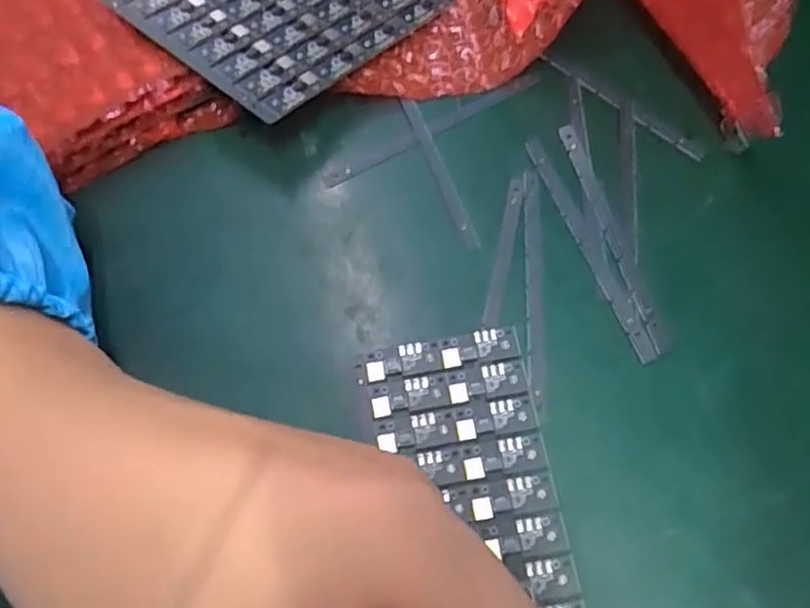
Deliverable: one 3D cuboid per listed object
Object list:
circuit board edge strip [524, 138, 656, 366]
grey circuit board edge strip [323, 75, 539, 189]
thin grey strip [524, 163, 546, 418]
[{"bbox_3d":[0.065,-0.022,0.249,0.008,0.004,0.091,-20,67,-6],"label":"circuit board edge strip"},{"bbox_3d":[0.011,-0.067,0.276,0.093,0.004,0.007,-28,68,-9],"label":"grey circuit board edge strip"},{"bbox_3d":[0.044,-0.006,0.244,0.005,0.004,0.091,2,67,3],"label":"thin grey strip"}]

